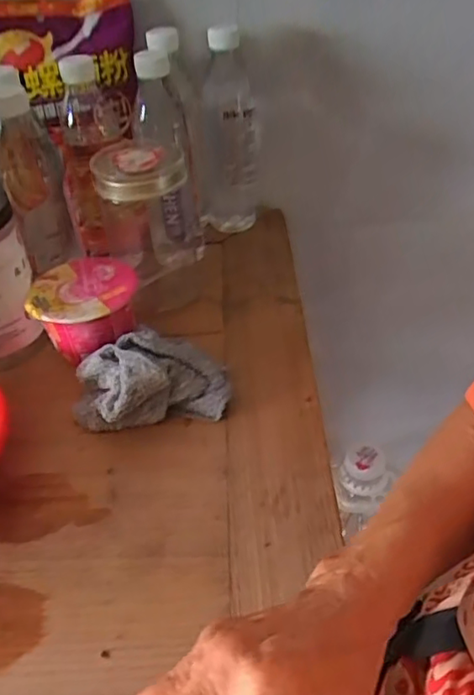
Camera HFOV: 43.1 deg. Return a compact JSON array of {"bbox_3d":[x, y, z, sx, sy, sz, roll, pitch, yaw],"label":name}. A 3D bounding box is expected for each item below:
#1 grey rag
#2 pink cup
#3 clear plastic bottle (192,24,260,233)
[{"bbox_3d":[-0.075,0.026,0.519,0.129,0.050,0.086,-9,42,-6],"label":"grey rag"},{"bbox_3d":[-0.142,-0.031,0.574,0.096,0.072,0.094,-2,42,2],"label":"pink cup"},{"bbox_3d":[-0.011,-0.240,0.687,0.069,0.222,0.073,-2,42,2],"label":"clear plastic bottle"}]

